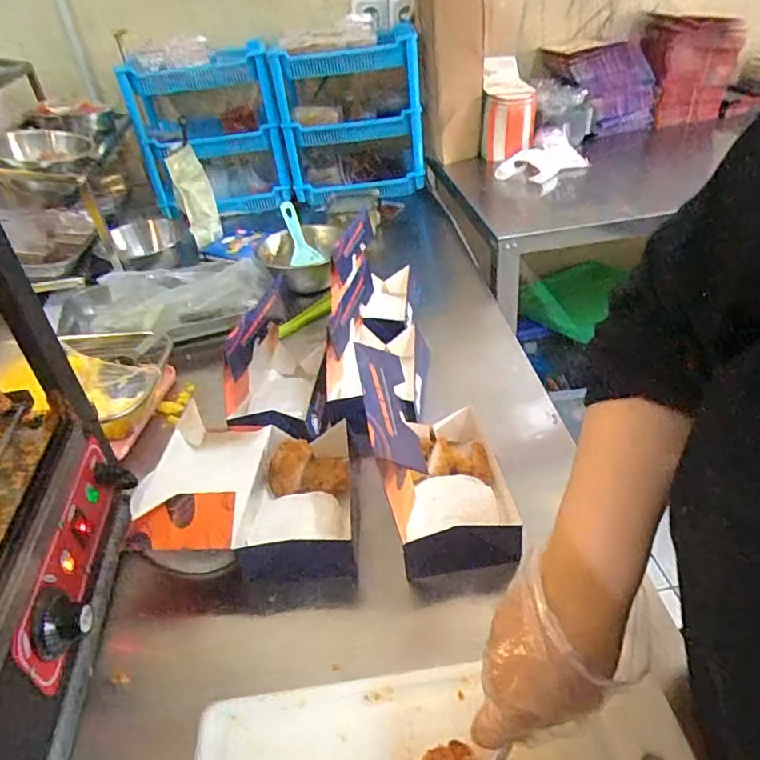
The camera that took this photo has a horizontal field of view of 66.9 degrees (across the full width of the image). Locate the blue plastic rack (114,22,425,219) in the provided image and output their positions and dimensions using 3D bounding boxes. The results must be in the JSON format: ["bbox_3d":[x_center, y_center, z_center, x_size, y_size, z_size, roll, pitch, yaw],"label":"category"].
[{"bbox_3d":[-0.237,-0.579,1.312,0.609,0.316,0.332,-13,37,-9],"label":"blue plastic rack"}]

